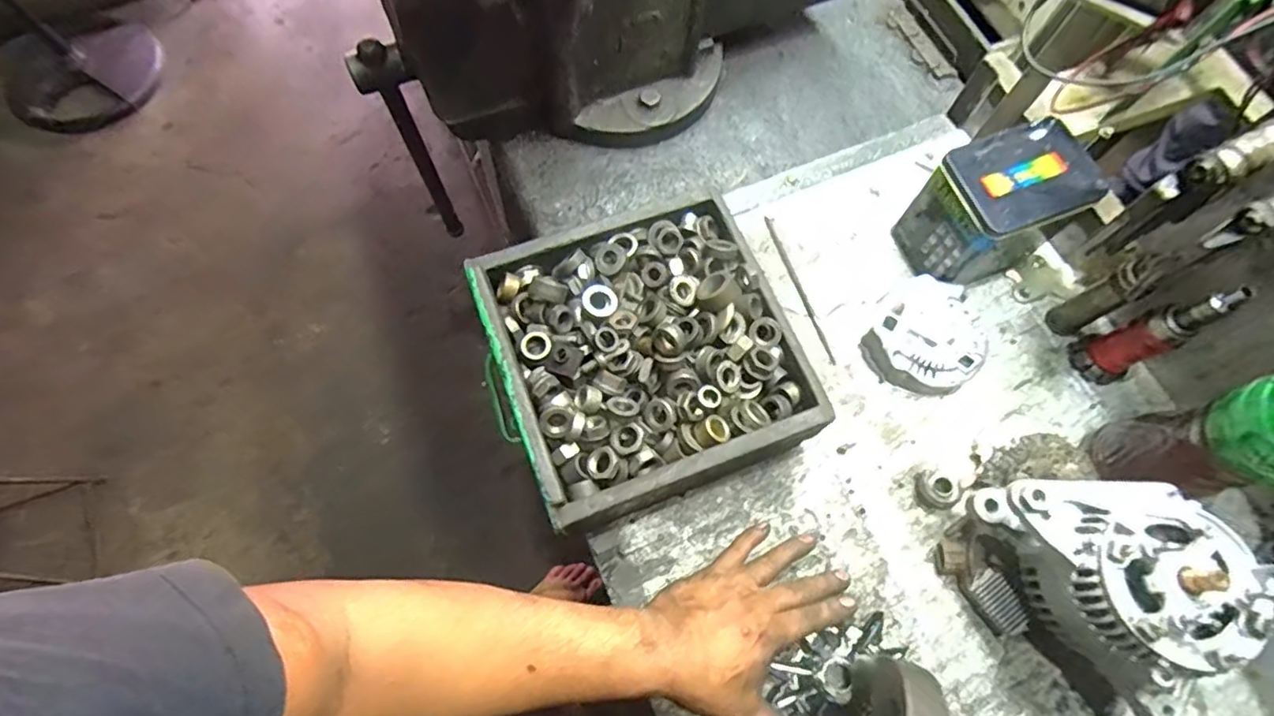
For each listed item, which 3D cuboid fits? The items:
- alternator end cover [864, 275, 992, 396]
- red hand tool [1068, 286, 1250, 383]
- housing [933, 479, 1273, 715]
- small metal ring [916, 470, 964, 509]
[{"bbox_3d":[0.293,-0.022,0.595,0.107,0.039,0.113,27,73,8],"label":"alternator end cover"},{"bbox_3d":[0.469,-0.020,0.534,0.042,0.154,0.046,-20,73,-7],"label":"red hand tool"},{"bbox_3d":[0.358,0.167,0.472,0.178,0.142,0.139,35,75,10],"label":"housing"},{"bbox_3d":[0.280,0.122,0.550,0.034,0.019,0.032,0,72,-1],"label":"small metal ring"}]

